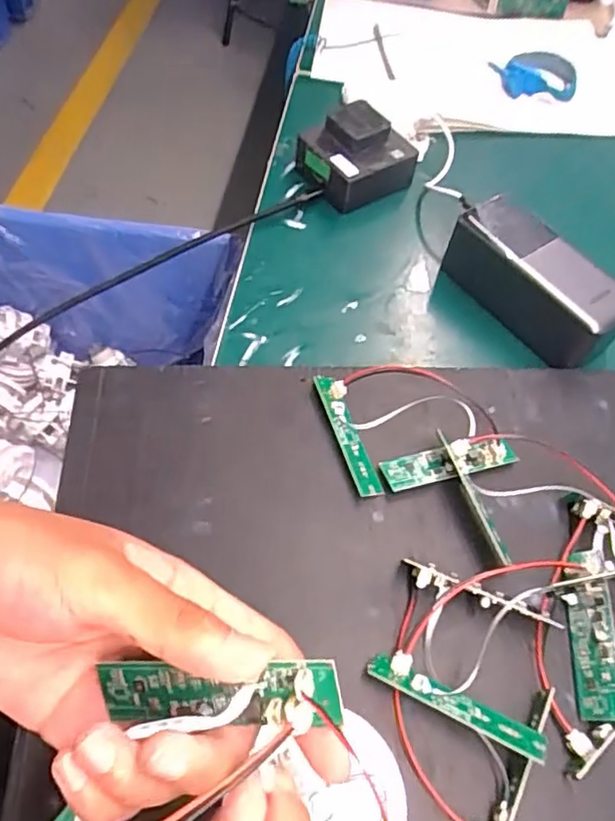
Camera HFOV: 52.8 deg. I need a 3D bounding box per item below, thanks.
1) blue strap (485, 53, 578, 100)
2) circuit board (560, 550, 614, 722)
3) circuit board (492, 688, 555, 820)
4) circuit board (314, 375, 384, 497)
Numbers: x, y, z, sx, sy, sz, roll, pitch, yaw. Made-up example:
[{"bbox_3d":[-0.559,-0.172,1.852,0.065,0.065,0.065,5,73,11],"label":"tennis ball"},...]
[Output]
[{"bbox_3d":[0.207,-0.305,0.565,0.077,0.031,0.024,10,59,1],"label":"blue strap"},{"bbox_3d":[0.143,0.112,0.311,0.022,0.007,0.078,-16,60,33],"label":"circuit board"},{"bbox_3d":[0.091,0.164,0.280,0.014,0.017,0.082,26,60,11],"label":"circuit board"},{"bbox_3d":[0.024,0.013,0.369,0.016,0.013,0.081,-15,61,-13],"label":"circuit board"}]

